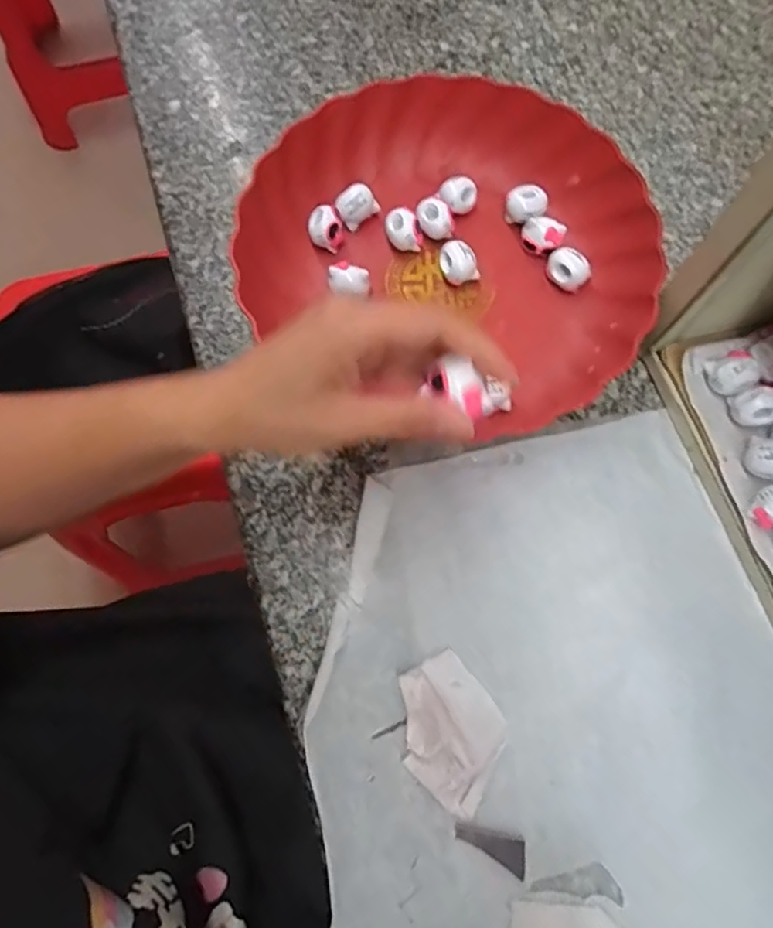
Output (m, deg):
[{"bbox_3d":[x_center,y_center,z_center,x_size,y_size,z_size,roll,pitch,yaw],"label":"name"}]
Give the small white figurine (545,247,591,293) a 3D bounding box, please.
[{"bbox_3d":[0.112,-0.121,0.367,0.017,0.020,0.026,-43,76,-12],"label":"small white figurine"}]

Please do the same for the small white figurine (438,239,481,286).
[{"bbox_3d":[0.045,-0.125,0.373,0.022,0.024,0.021,0,71,1],"label":"small white figurine"}]

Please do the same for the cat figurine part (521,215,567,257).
[{"bbox_3d":[0.099,-0.144,0.375,0.025,0.019,0.018,25,73,9],"label":"cat figurine part"}]

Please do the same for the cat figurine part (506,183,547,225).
[{"bbox_3d":[0.090,-0.166,0.382,0.023,0.020,0.023,0,71,1],"label":"cat figurine part"}]

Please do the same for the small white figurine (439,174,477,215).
[{"bbox_3d":[0.046,-0.174,0.384,0.024,0.020,0.019,-29,74,-9],"label":"small white figurine"}]

